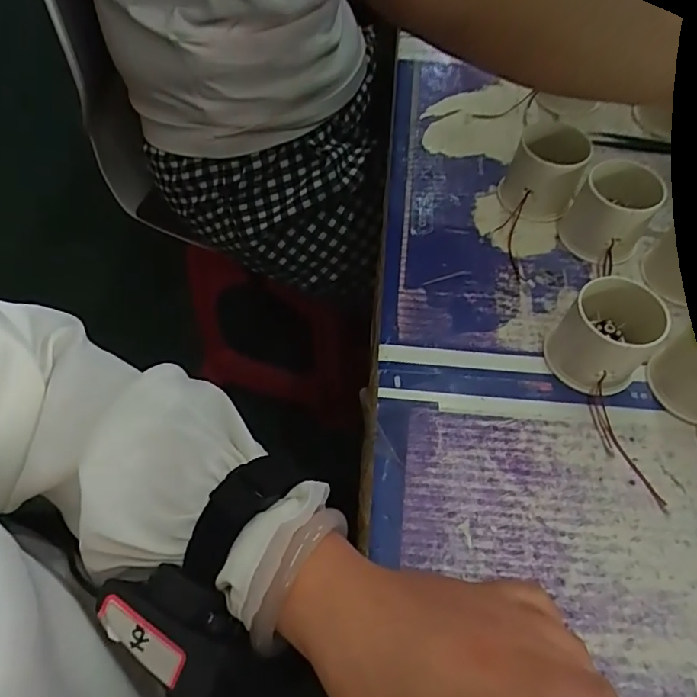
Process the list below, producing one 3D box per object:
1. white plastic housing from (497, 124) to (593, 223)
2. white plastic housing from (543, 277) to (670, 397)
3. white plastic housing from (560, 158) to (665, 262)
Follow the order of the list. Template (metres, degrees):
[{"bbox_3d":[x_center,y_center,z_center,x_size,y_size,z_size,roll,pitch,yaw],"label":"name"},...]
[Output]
[{"bbox_3d":[0.146,-0.131,0.391,0.053,0.049,0.059,17,60,11],"label":"white plastic housing"},{"bbox_3d":[0.157,-0.008,0.319,0.053,0.047,0.061,38,66,21],"label":"white plastic housing"},{"bbox_3d":[0.185,-0.096,0.370,0.053,0.049,0.054,28,63,16],"label":"white plastic housing"}]

